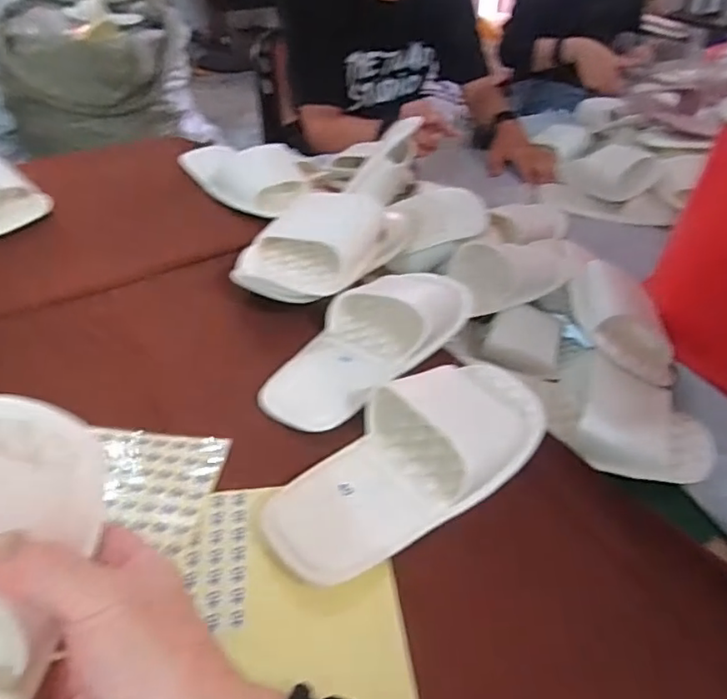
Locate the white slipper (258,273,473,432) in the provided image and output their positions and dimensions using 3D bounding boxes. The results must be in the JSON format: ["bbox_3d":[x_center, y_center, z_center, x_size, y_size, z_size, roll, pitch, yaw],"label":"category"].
[{"bbox_3d":[0.010,-0.015,0.521,0.101,0.046,0.222,22,43,22],"label":"white slipper"}]

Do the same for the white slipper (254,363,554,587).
[{"bbox_3d":[0.038,0.068,0.418,0.231,0.045,0.103,-30,49,-33],"label":"white slipper"}]

